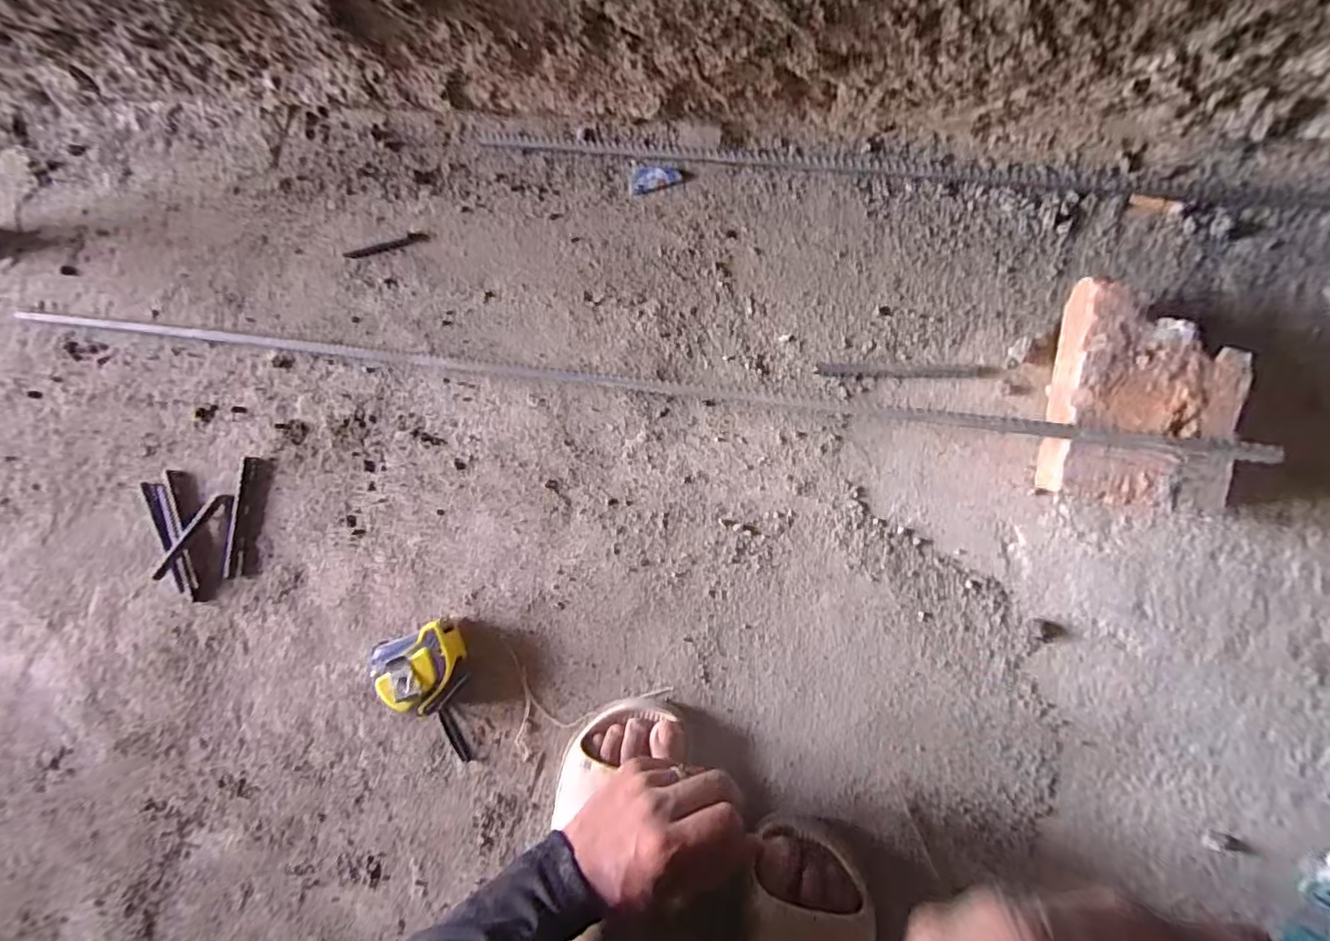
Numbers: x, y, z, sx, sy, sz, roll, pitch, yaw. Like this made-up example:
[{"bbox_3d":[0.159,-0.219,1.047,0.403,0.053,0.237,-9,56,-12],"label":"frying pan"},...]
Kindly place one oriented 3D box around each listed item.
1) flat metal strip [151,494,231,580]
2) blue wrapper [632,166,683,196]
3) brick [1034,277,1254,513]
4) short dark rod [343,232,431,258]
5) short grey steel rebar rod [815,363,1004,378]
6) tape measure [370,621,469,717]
[{"bbox_3d":[-0.458,0.062,0.553,0.013,0.008,0.107,41,95,9],"label":"flat metal strip"},{"bbox_3d":[-0.008,-0.249,0.485,0.043,0.004,0.021,-12,86,9],"label":"blue wrapper"},{"bbox_3d":[0.324,-0.047,0.399,0.102,0.056,0.145,12,90,10],"label":"brick"},{"bbox_3d":[-0.257,-0.209,0.530,0.086,0.005,0.011,-8,87,9],"label":"short dark rod"},{"bbox_3d":[0.188,-0.077,0.446,0.135,0.006,0.011,3,89,10],"label":"short grey steel rebar rod"},{"bbox_3d":[-0.208,0.172,0.495,0.070,0.043,0.067,-25,84,8],"label":"tape measure"}]

